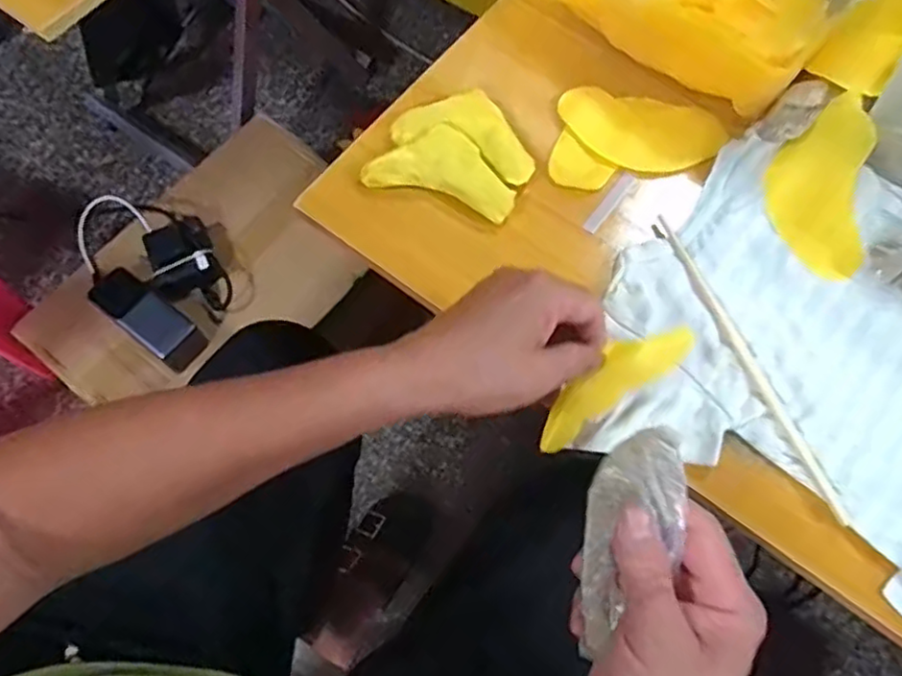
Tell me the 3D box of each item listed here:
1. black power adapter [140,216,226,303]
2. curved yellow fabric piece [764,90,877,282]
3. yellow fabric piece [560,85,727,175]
[{"bbox_3d":[-0.328,-0.100,0.799,0.078,0.026,0.103,-20,70,-8],"label":"black power adapter"},{"bbox_3d":[0.259,-0.106,0.467,0.064,0.016,0.128,5,84,15],"label":"curved yellow fabric piece"},{"bbox_3d":[0.139,-0.153,0.488,0.118,0.012,0.057,17,69,6],"label":"yellow fabric piece"}]

